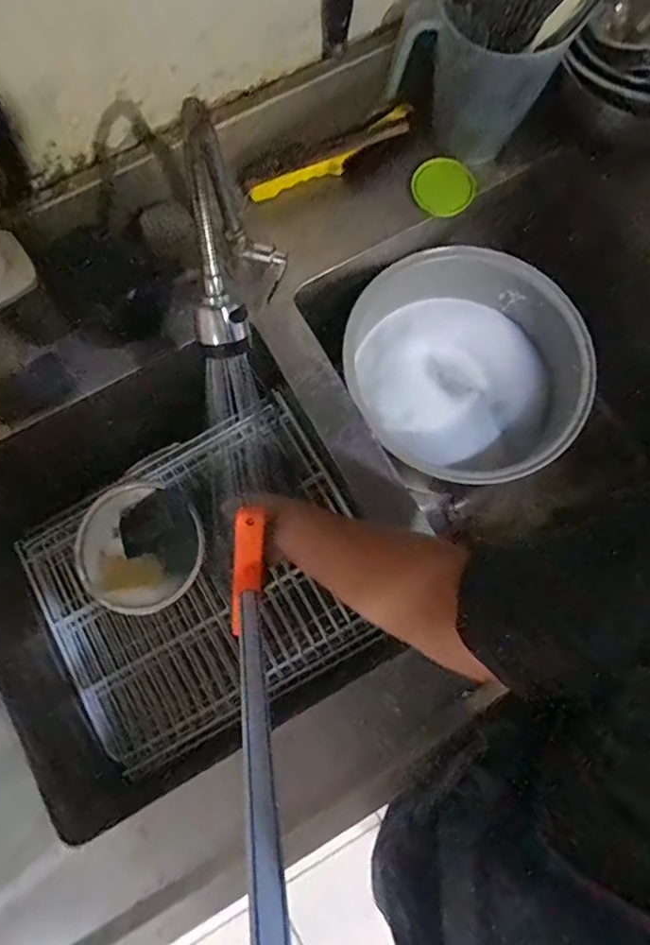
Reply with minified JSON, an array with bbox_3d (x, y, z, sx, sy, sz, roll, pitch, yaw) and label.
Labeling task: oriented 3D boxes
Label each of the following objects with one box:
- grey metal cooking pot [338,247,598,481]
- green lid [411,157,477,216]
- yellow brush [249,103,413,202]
[{"bbox_3d":[0.204,-0.146,0.797,0.339,0.127,0.334,0,76,0],"label":"grey metal cooking pot"},{"bbox_3d":[0.163,-0.392,0.729,0.085,0.068,0.008,19,48,1],"label":"green lid"},{"bbox_3d":[0.008,-0.412,0.694,0.218,0.059,0.027,-26,77,-6],"label":"yellow brush"}]

